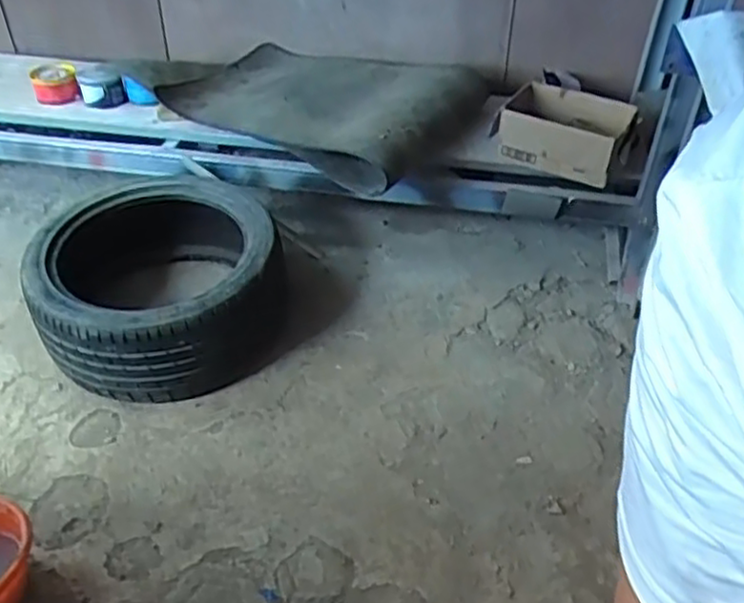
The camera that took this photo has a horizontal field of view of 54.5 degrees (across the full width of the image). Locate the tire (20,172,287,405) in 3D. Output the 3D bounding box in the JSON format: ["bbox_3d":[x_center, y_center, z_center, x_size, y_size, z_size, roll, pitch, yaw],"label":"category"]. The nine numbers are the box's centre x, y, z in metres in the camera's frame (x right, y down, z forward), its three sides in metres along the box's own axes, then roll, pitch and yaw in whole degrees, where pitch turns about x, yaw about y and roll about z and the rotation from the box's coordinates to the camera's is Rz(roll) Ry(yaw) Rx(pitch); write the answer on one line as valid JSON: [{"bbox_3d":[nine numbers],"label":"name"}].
[{"bbox_3d":[-0.537,-0.037,1.892,0.593,0.324,0.571,-14,42,-14],"label":"tire"}]

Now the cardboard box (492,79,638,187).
[{"bbox_3d":[0.490,-0.449,1.863,0.332,0.143,0.242,18,45,21],"label":"cardboard box"}]

